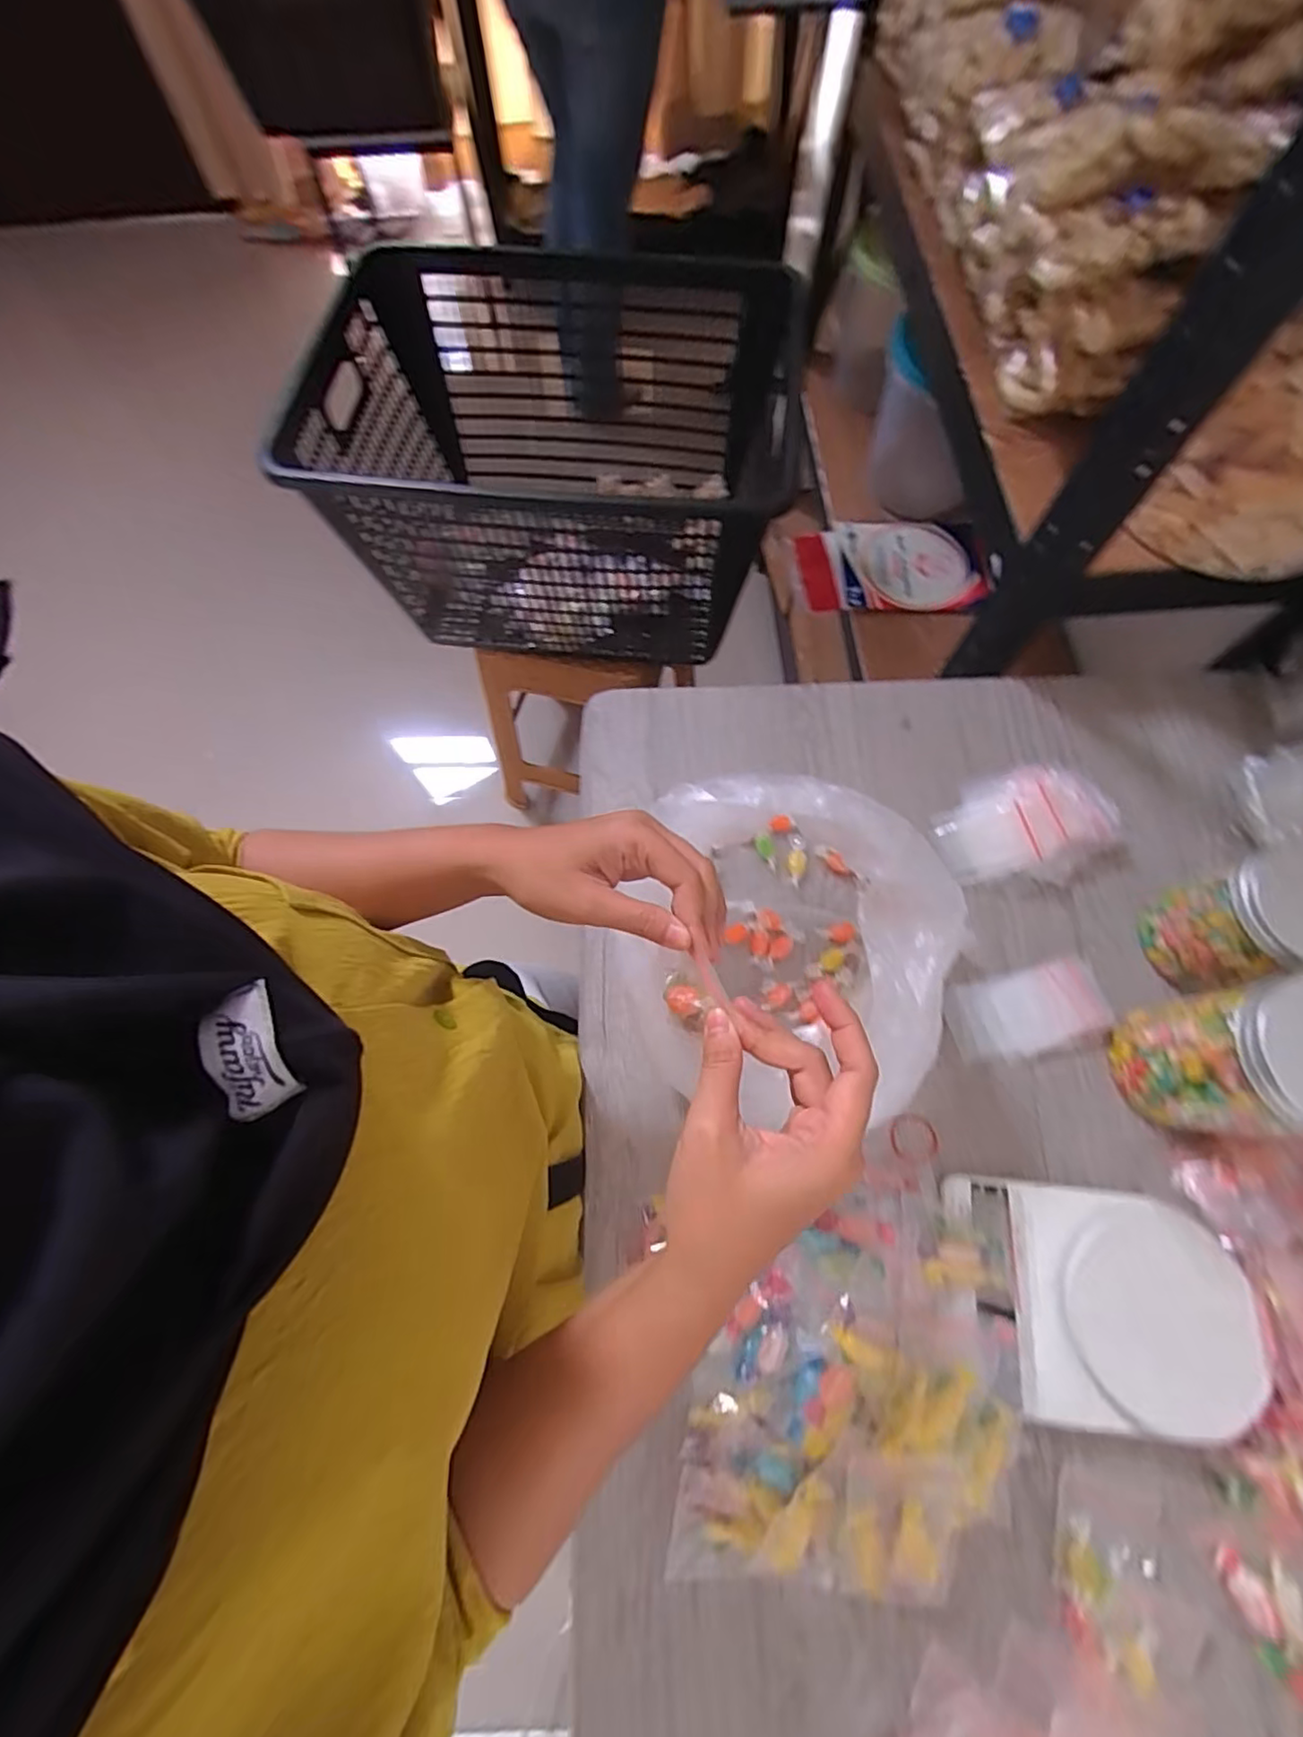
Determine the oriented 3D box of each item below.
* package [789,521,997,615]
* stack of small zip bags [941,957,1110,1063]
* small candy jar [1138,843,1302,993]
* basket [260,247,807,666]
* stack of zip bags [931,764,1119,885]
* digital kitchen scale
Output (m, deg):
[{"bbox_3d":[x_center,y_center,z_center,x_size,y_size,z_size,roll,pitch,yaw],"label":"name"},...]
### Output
[{"bbox_3d":[0.367,-0.461,0.976,0.272,0.053,0.177,-6,70,-1],"label":"package"},{"bbox_3d":[0.281,0.107,0.468,0.112,0.013,0.057,-12,70,-3],"label":"stack of small zip bags"},{"bbox_3d":[0.420,0.039,0.433,0.076,0.101,0.079,0,70,1],"label":"small candy jar"},{"bbox_3d":[-0.123,-0.527,0.837,0.533,0.286,0.435,5,70,3],"label":"basket"},{"bbox_3d":[0.306,-0.038,0.511,0.139,0.033,0.093,-13,70,-4],"label":"stack of zip bags"},{"bbox_3d":[0.279,0.273,0.392,0.167,0.033,0.129,4,70,2],"label":"digital kitchen scale"}]

